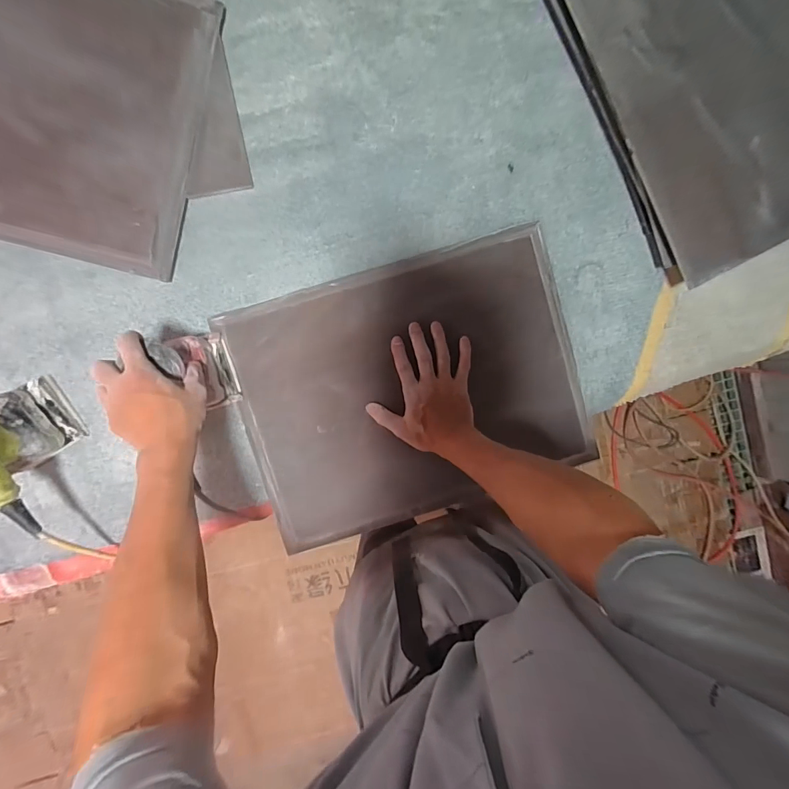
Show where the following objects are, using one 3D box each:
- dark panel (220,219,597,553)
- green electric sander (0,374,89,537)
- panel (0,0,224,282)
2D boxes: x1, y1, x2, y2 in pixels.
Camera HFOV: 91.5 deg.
[{"bbox_3d":[0.030,-0.008,0.575,0.495,0.033,0.366,-17,96,-1],"label":"dark panel"},{"bbox_3d":[-0.483,0.080,0.502,0.085,0.133,0.184,-30,96,0],"label":"green electric sander"},{"bbox_3d":[-0.516,-0.393,0.504,0.491,0.045,0.365,13,95,-4],"label":"panel"}]

